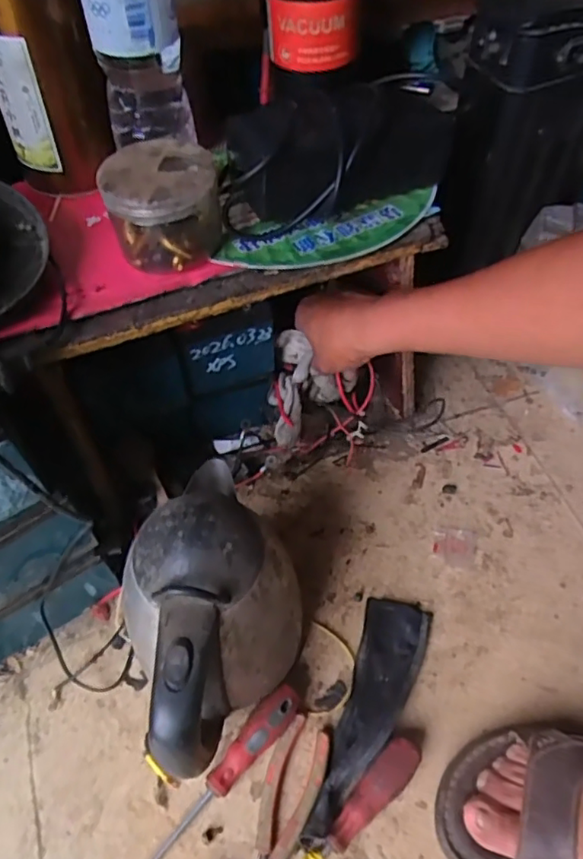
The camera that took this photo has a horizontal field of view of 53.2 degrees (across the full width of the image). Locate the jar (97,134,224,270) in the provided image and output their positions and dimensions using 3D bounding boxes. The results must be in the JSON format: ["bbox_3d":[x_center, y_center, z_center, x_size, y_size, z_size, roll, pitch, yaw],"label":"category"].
[{"bbox_3d":[-0.095,-0.168,0.442,0.084,0.067,0.079,-10,57,-7],"label":"jar"}]

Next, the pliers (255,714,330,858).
[{"bbox_3d":[-0.008,0.322,0.485,0.044,0.011,0.148,17,58,13],"label":"pliers"}]

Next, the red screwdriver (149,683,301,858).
[{"bbox_3d":[-0.075,0.311,0.482,0.023,0.034,0.230,37,64,23],"label":"red screwdriver"}]

